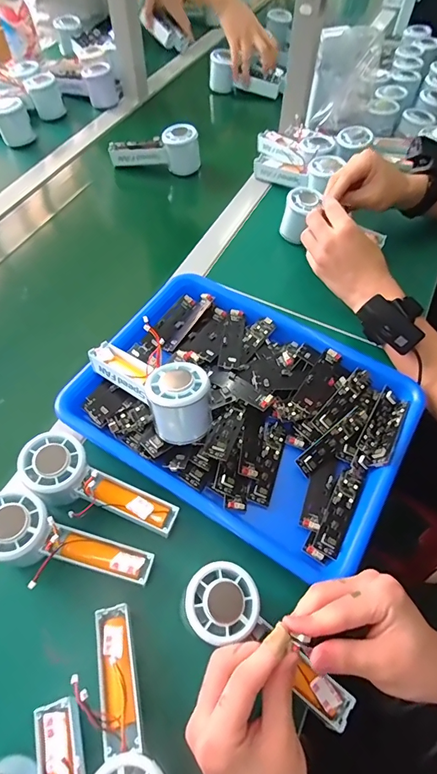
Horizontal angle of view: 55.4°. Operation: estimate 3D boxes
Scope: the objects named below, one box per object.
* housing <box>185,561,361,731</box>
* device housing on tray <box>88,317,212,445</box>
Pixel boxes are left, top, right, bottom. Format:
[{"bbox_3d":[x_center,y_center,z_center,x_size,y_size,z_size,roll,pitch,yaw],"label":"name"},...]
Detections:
[{"bbox_3d":[0.039,0.201,0.324,0.153,0.025,0.054,43,66,3],"label":"housing"},{"bbox_3d":[-0.068,-0.010,0.418,0.061,0.075,0.144,-38,65,-21],"label":"device housing on tray"}]

